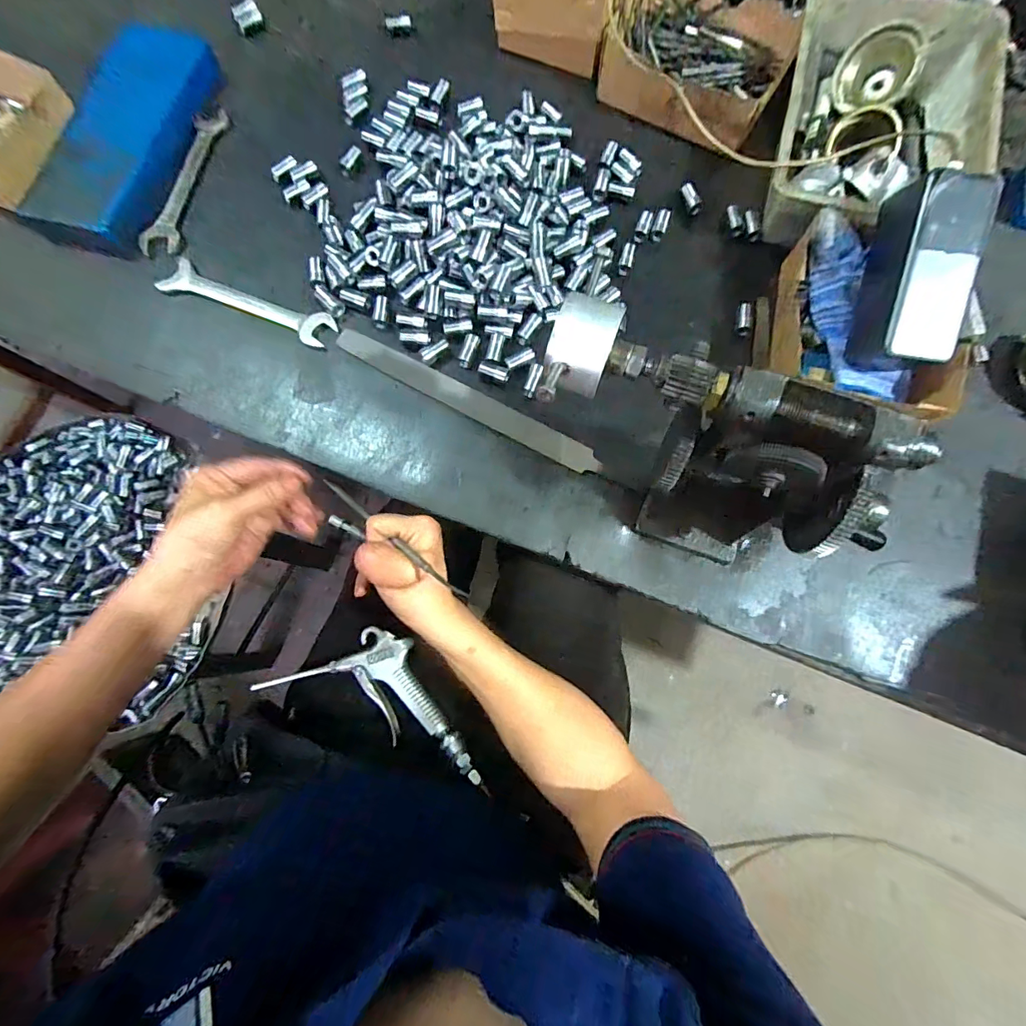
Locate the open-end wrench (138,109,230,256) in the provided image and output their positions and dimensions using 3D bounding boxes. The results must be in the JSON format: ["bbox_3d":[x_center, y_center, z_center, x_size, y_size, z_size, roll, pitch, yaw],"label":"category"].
[{"bbox_3d":[-0.315,-0.326,0.451,0.032,0.008,0.175,10,77,2],"label":"open-end wrench"}]

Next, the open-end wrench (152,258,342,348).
[{"bbox_3d":[-0.239,-0.189,0.420,0.162,0.009,0.036,23,78,4],"label":"open-end wrench"}]

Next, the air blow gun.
[{"bbox_3d":[-0.130,0.169,0.452,0.242,0.038,0.096,21,78,4],"label":"air blow gun"}]

